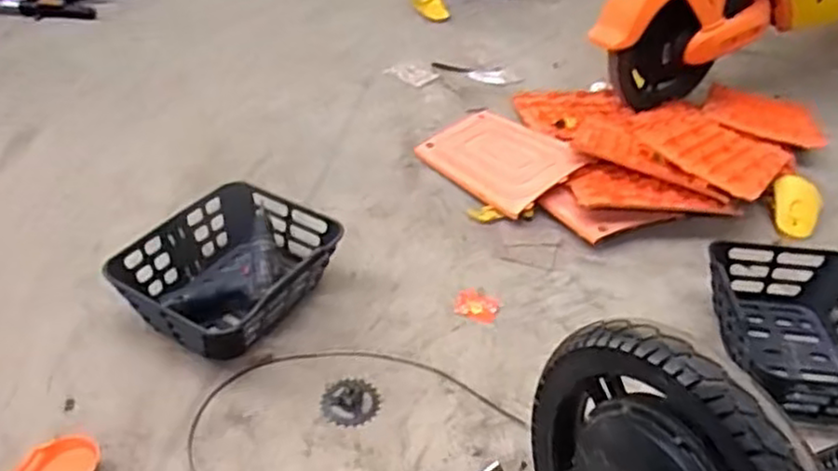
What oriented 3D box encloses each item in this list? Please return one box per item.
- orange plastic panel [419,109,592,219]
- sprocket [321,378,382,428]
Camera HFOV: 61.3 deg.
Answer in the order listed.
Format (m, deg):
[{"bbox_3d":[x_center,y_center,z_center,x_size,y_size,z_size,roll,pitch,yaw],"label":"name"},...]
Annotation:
[{"bbox_3d":[0.176,-0.179,1.562,0.256,0.060,0.336,-28,49,-32],"label":"orange plastic panel"},{"bbox_3d":[-0.102,0.249,1.059,0.086,0.011,0.082,2,40,-2],"label":"sprocket"}]

